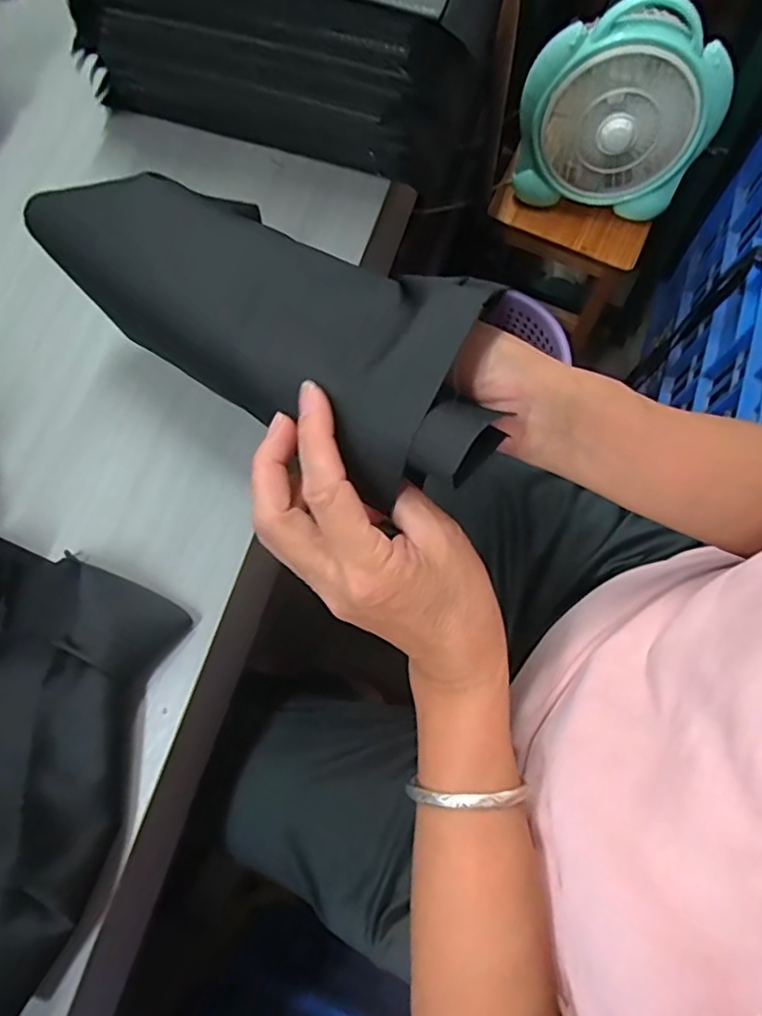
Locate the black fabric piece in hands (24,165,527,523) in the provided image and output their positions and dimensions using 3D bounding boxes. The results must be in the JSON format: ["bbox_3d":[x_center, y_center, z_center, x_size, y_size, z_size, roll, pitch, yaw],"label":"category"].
[{"bbox_3d":[-0.060,-0.111,0.333,0.301,0.057,0.114,34,75,23],"label":"black fabric piece in hands"}]

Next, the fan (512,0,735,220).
[{"bbox_3d":[0.299,-0.493,0.774,0.237,0.217,0.089,9,74,2],"label":"fan"}]

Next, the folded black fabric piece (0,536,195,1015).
[{"bbox_3d":[-0.219,0.142,0.360,0.139,0.049,0.227,14,74,3],"label":"folded black fabric piece"}]

